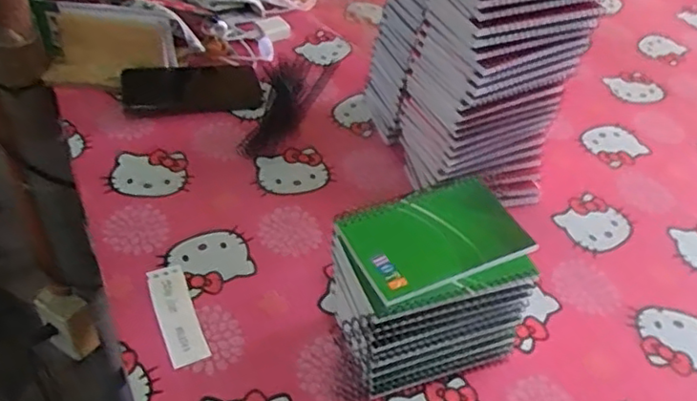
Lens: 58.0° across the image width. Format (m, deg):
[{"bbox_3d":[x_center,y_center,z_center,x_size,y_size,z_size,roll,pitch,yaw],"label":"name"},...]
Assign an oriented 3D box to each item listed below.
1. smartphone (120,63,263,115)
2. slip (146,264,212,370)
[{"bbox_3d":[-0.193,-0.141,0.779,0.163,0.017,0.088,-9,46,-15],"label":"smartphone"},{"bbox_3d":[-0.153,0.100,0.557,0.033,0.005,0.107,-15,48,-21],"label":"slip"}]

